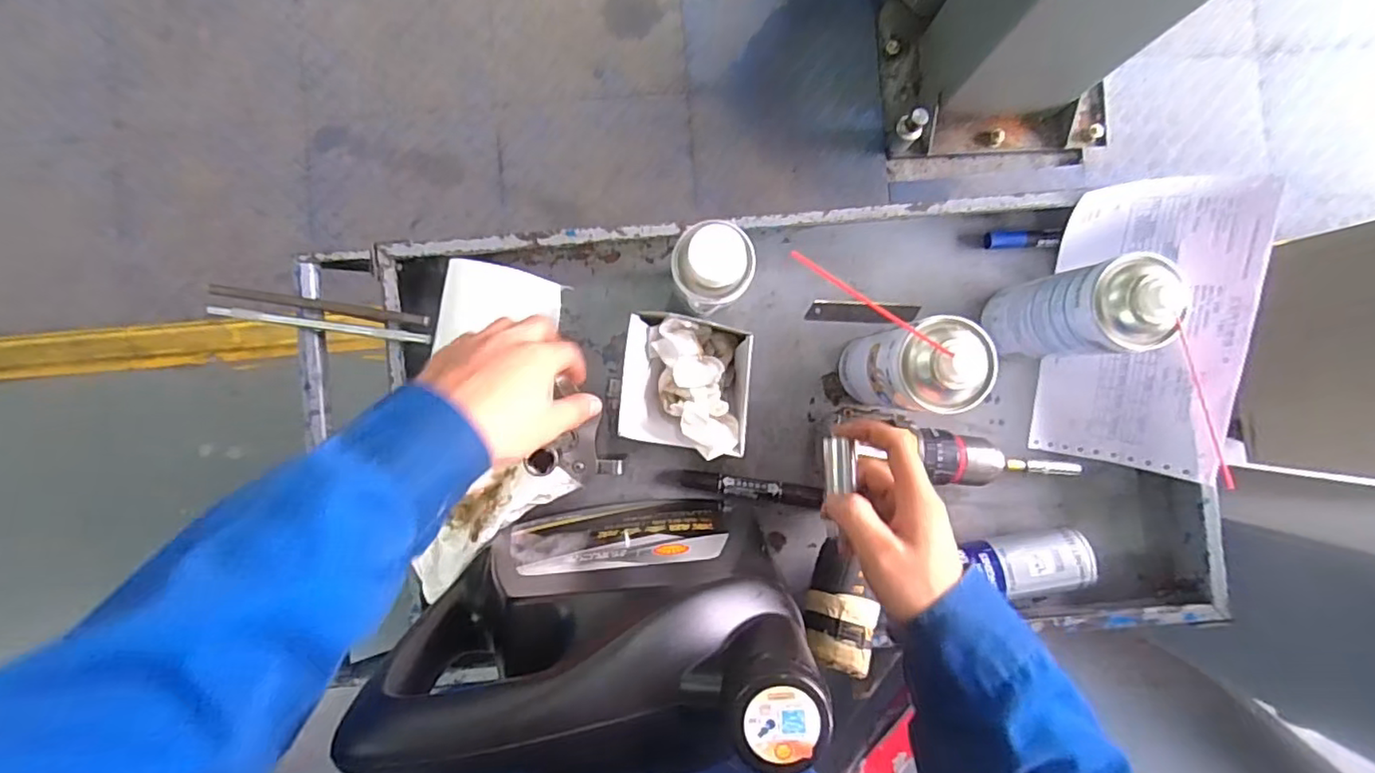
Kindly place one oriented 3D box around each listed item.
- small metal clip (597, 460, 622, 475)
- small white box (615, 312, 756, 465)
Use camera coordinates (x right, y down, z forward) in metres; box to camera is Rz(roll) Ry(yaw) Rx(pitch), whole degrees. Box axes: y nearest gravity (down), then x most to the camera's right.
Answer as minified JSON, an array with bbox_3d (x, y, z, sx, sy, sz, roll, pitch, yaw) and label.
[{"bbox_3d":[-0.065,0.068,0.515,0.022,0.004,0.013,1,91,-17],"label":"small metal clip"},{"bbox_3d":[0.000,-0.002,0.496,0.099,0.065,0.102,6,90,0],"label":"small white box"}]

